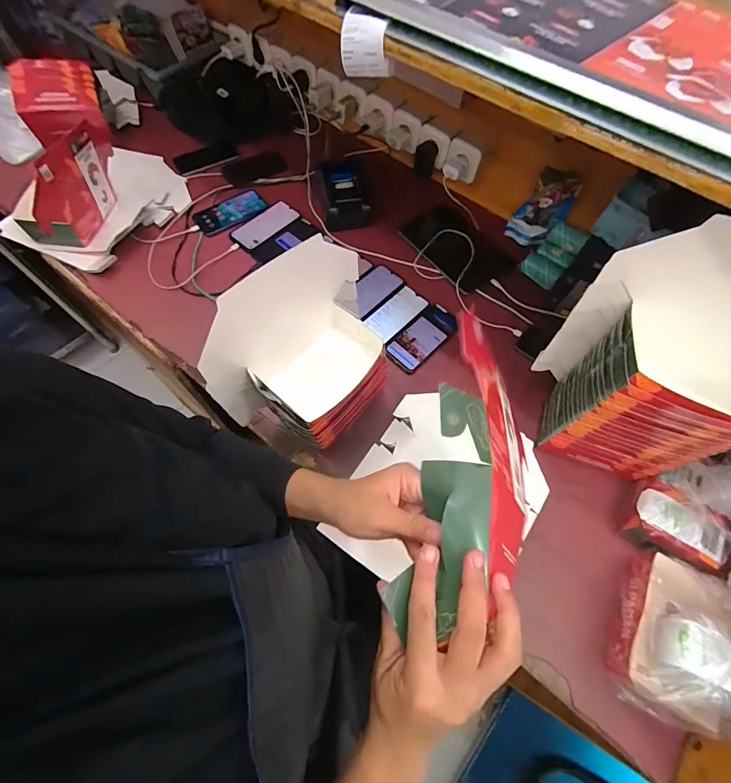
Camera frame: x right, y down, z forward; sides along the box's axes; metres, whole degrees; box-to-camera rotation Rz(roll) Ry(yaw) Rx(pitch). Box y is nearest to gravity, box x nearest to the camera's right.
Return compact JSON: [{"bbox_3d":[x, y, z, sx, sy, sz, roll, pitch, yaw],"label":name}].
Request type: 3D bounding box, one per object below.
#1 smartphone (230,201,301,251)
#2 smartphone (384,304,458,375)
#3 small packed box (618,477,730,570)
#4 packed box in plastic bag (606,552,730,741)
[{"bbox_3d":[-0.240,-0.394,0.876,0.157,0.013,0.077,-43,80,-12],"label":"smartphone"},{"bbox_3d":[0.121,-0.115,0.758,0.084,0.006,0.170,43,69,16],"label":"smartphone"},{"bbox_3d":[0.492,0.216,0.583,0.131,0.071,0.102,34,67,12],"label":"small packed box"},{"bbox_3d":[0.429,0.314,0.456,0.108,0.200,0.198,28,66,10],"label":"packed box in plastic bag"}]

